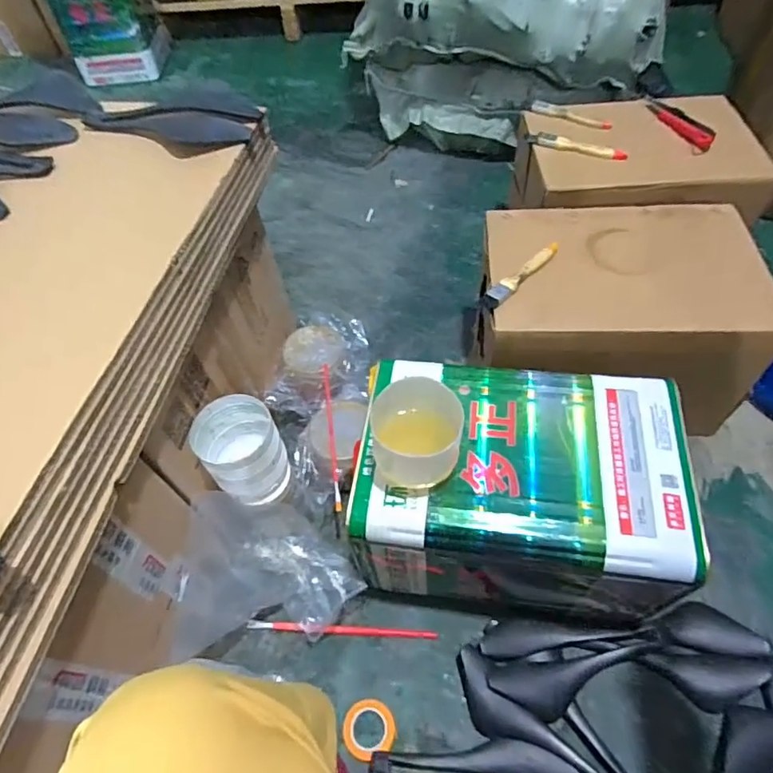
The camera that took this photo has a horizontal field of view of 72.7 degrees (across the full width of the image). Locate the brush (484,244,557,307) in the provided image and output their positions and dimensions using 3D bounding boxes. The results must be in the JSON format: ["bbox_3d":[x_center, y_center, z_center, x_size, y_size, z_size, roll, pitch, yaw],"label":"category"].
[{"bbox_3d":[0.185,-0.151,0.711,0.149,0.013,0.023,-38,60,-20],"label":"brush"}]

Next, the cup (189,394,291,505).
[{"bbox_3d":[-0.181,0.082,0.659,0.093,0.106,0.104,-39,61,-20],"label":"cup"}]

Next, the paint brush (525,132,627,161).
[{"bbox_3d":[0.315,-0.403,0.873,0.163,0.012,0.026,21,59,18],"label":"paint brush"}]

